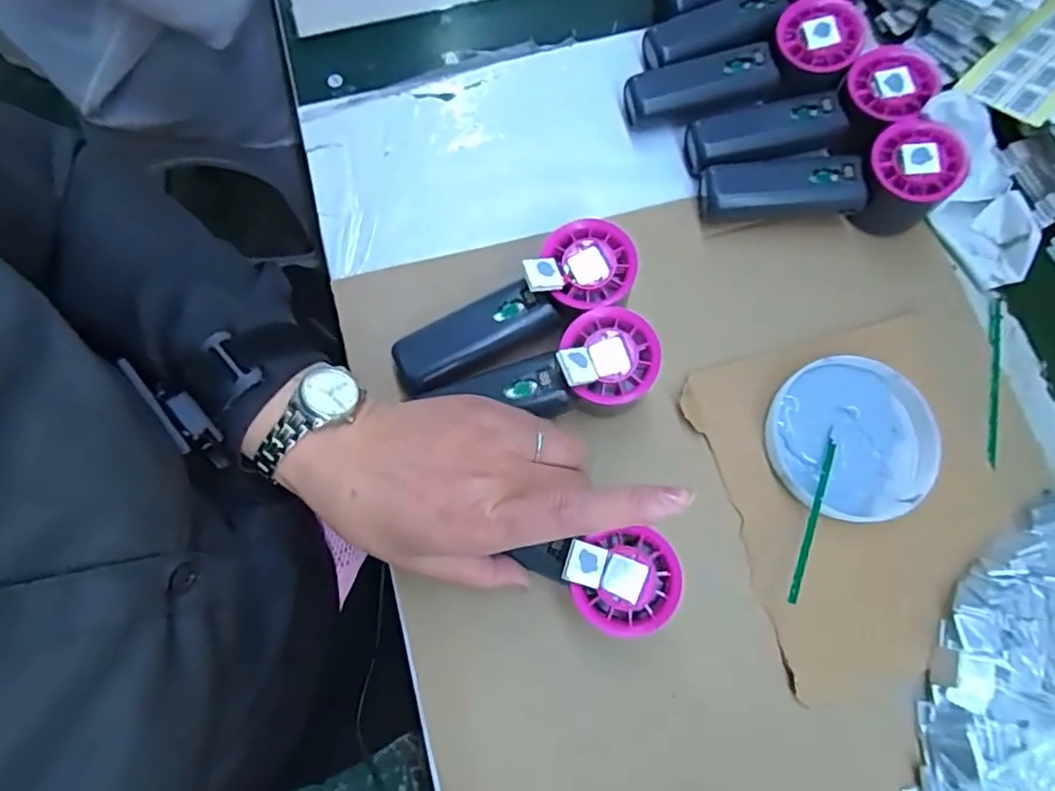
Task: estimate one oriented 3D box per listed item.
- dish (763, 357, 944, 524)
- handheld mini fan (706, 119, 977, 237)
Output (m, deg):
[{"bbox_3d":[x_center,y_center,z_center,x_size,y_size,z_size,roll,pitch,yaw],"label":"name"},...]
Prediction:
[{"bbox_3d":[0.201,0.027,0.377,0.096,0.016,0.097,0,76,1],"label":"dish"},{"bbox_3d":[0.196,-0.138,0.400,0.149,0.049,0.051,-5,76,0],"label":"handheld mini fan"}]

